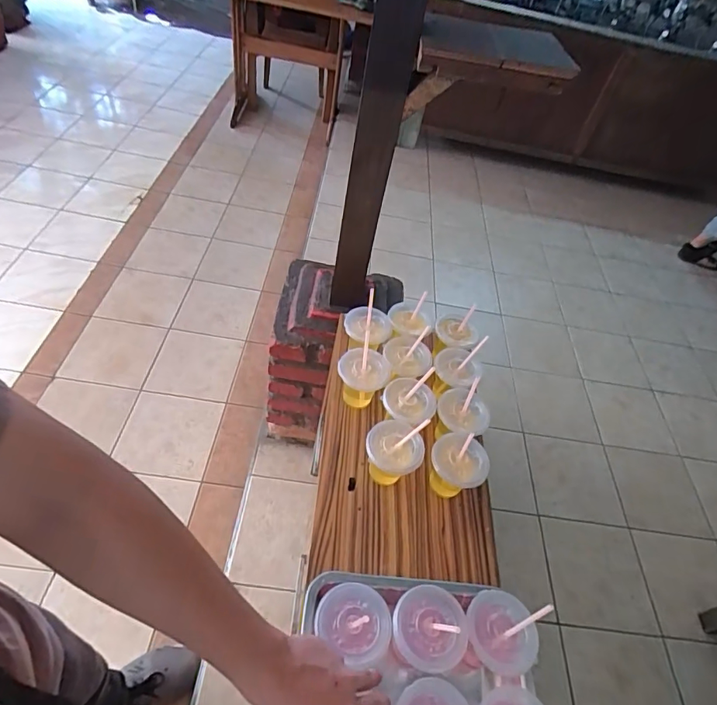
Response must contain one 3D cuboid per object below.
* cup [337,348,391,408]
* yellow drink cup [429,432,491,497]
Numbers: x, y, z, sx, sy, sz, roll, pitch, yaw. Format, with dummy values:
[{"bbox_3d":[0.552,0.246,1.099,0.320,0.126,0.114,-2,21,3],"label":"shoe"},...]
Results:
[{"bbox_3d":[0.009,0.051,0.859,0.087,0.092,0.093,6,50,-7],"label":"cup"},{"bbox_3d":[0.162,0.192,0.771,0.087,0.095,0.083,6,50,-7],"label":"yellow drink cup"}]

